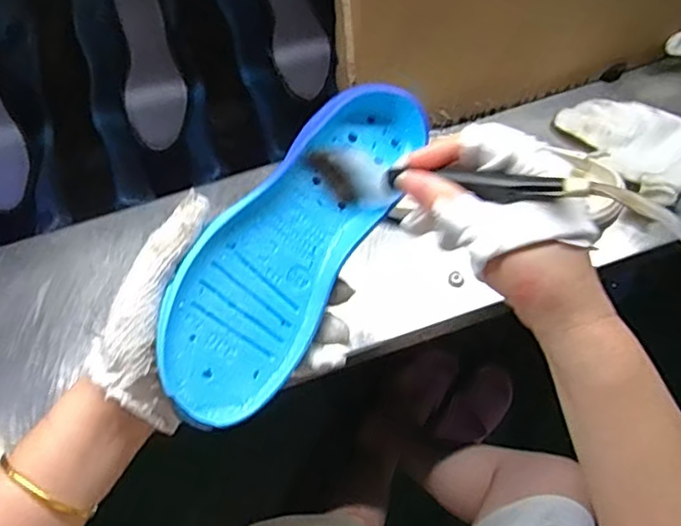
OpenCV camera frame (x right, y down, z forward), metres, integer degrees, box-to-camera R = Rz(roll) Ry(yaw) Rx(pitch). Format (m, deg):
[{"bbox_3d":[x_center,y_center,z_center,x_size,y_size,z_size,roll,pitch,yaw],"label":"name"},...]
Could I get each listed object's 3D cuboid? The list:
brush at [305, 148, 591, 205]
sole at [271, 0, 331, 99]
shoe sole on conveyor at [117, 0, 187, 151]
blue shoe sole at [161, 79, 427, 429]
[{"bbox_3d":[0.051,-0.046,0.339,0.161,0.034,0.018,10,61,36],"label":"brush"},{"bbox_3d":[-0.063,-0.323,0.802,0.066,0.032,0.224,-14,78,-6],"label":"sole"},{"bbox_3d":[-0.238,-0.246,0.770,0.068,0.021,0.203,-7,82,-24],"label":"shoe sole on conveyor"},{"bbox_3d":[-0.030,-0.016,0.368,0.080,0.020,0.227,34,75,-15],"label":"blue shoe sole"}]

